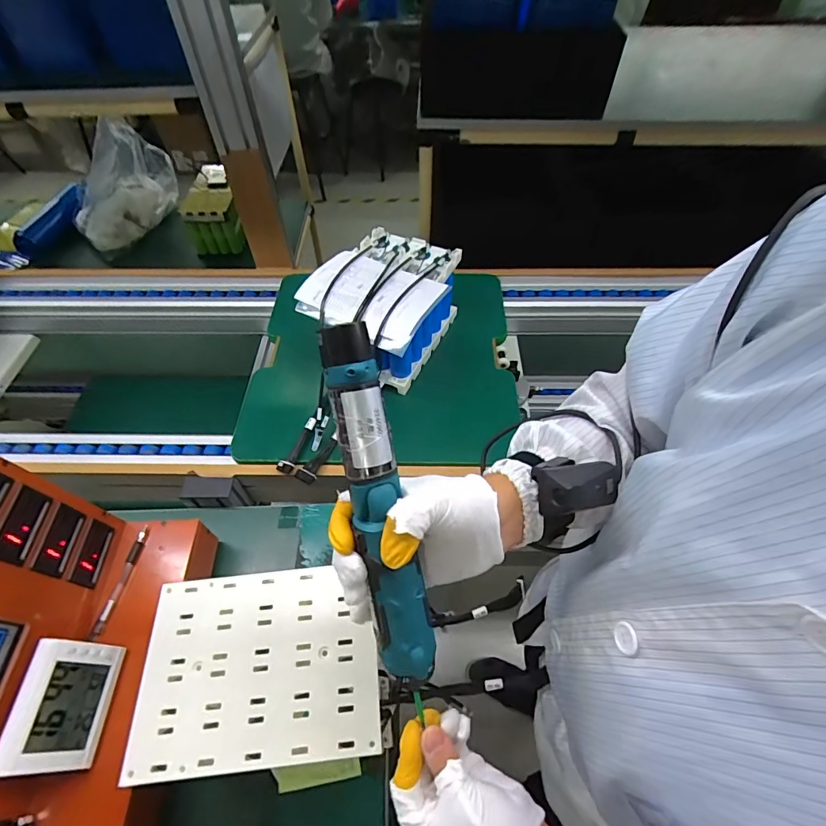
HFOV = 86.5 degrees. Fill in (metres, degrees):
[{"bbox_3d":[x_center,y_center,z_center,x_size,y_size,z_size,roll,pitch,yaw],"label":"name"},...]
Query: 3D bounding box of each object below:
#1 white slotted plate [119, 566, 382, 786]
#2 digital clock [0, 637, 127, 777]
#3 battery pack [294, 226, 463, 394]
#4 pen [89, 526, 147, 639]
[{"bbox_3d":[-0.155,0.251,0.447,0.231,0.006,0.172,-5,54,-3],"label":"white slotted plate"},{"bbox_3d":[-0.359,0.301,0.453,0.050,0.079,0.112,-2,54,-1],"label":"digital clock"},{"bbox_3d":[-0.047,-0.189,0.806,0.210,0.158,0.254,25,58,18],"label":"battery pack"},{"bbox_3d":[-0.373,0.214,0.563,0.011,0.009,0.137,4,54,4],"label":"pen"}]

